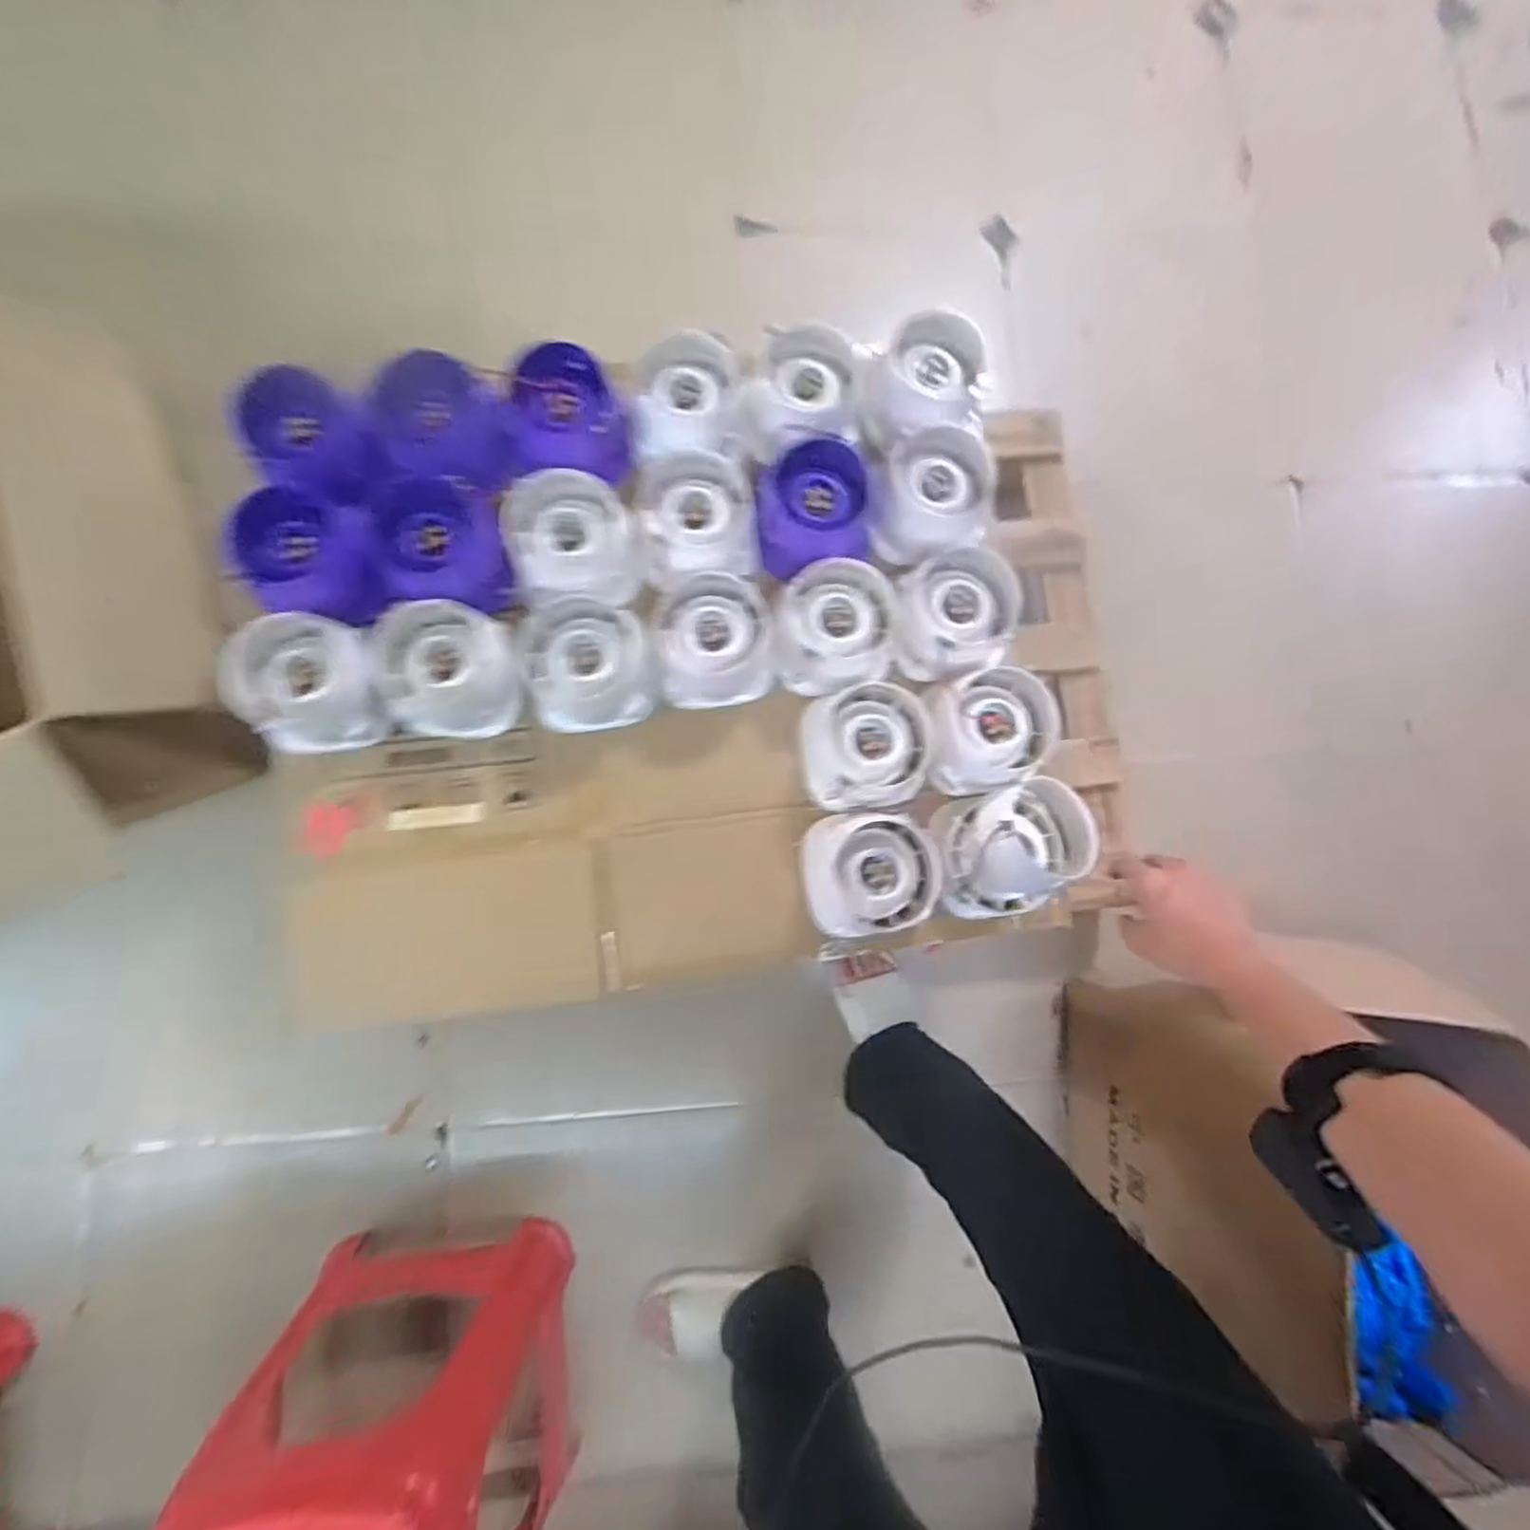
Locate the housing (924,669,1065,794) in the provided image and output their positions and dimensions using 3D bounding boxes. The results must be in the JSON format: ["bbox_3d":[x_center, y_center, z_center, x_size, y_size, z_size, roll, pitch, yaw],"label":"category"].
[{"bbox_3d":[0.254,-0.040,0.849,0.136,0.084,0.129,-17,84,-7],"label":"housing"}]

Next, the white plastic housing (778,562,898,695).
[{"bbox_3d":[0.080,-0.156,0.848,0.128,0.078,0.140,-7,83,-6],"label":"white plastic housing"}]

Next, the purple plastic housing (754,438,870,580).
[{"bbox_3d":[0.053,-0.291,0.864,0.119,0.076,0.136,-12,84,-7],"label":"purple plastic housing"}]

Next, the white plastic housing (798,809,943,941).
[{"bbox_3d":[0.119,0.117,0.823,0.139,0.059,0.127,-8,83,-6],"label":"white plastic housing"}]

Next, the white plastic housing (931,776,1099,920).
[{"bbox_3d":[0.272,0.095,0.827,0.164,0.093,0.132,-18,84,-7],"label":"white plastic housing"}]

